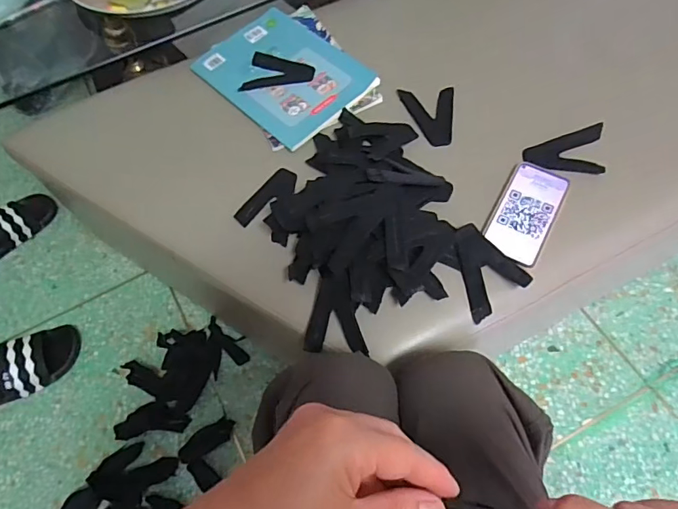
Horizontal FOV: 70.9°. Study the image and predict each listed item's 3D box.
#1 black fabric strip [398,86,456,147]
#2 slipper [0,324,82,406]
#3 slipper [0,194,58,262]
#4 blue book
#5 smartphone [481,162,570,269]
[{"bbox_3d":[0.133,-0.205,0.705,0.078,0.009,0.103,-2,64,4],"label":"black fabric strip"},{"bbox_3d":[-0.617,0.223,0.892,0.251,0.059,0.102,-31,65,-14],"label":"slipper"},{"bbox_3d":[-0.740,-0.041,1.034,0.084,0.055,0.257,39,70,20],"label":"slipper"},{"bbox_3d":[-0.089,-0.286,0.749,0.188,0.014,0.254,-42,66,-17],"label":"blue book"},{"bbox_3d":[0.246,-0.058,0.622,0.073,0.007,0.149,25,66,17],"label":"smartphone"}]

